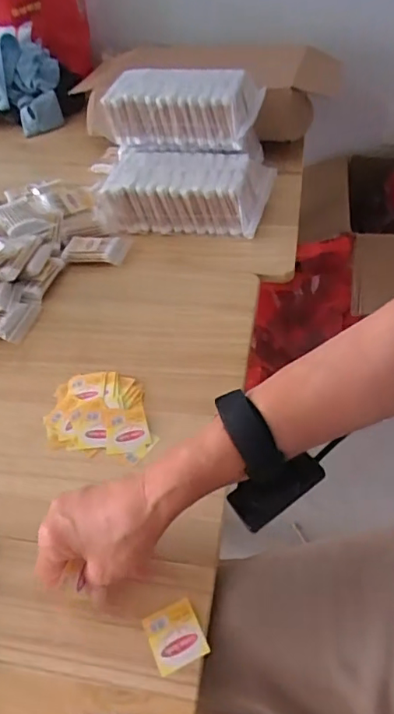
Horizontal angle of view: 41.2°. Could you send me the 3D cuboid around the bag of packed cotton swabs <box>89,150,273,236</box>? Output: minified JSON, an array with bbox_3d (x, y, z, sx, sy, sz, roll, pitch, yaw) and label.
[{"bbox_3d":[-0.015,-0.251,0.773,0.235,0.071,0.153,7,48,12],"label":"bag of packed cotton swabs"}]

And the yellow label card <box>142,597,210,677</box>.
[{"bbox_3d":[-0.017,0.212,0.399,0.039,0.004,0.043,-22,49,-14],"label":"yellow label card"}]

